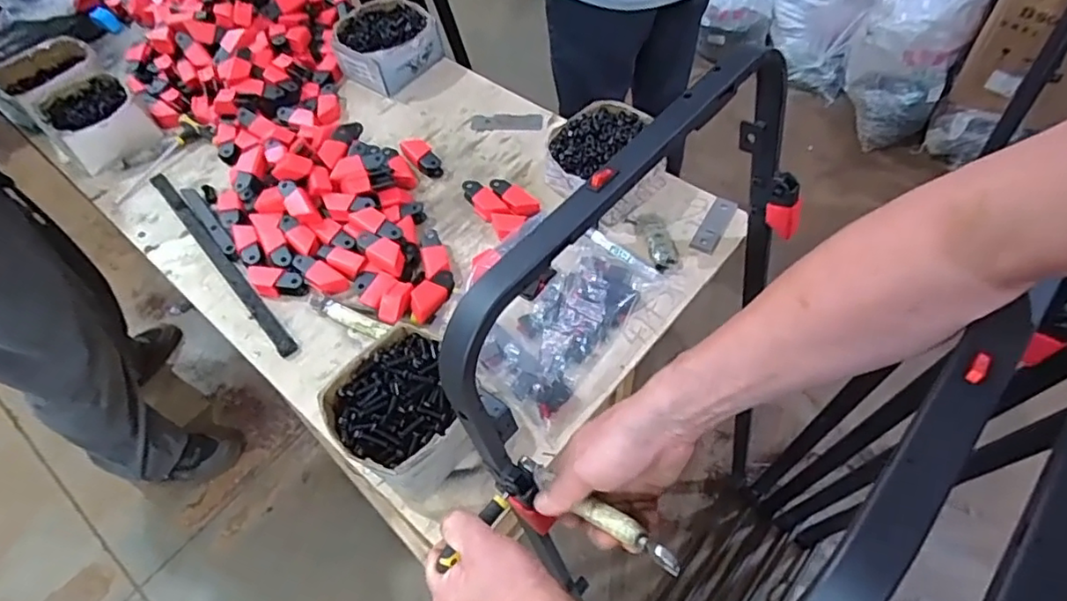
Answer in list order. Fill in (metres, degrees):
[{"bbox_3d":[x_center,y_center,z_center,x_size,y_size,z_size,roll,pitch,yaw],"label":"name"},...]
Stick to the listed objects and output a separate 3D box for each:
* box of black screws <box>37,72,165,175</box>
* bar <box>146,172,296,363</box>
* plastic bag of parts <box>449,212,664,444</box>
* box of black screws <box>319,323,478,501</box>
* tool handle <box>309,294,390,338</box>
[{"bbox_3d":[-0.727,-0.306,1.010,0.190,0.064,0.140,34,64,24],"label":"box of black screws"},{"bbox_3d":[-0.464,-0.067,0.877,0.025,0.013,0.450,-36,62,-22],"label":"bar"},{"bbox_3d":[0.014,0.009,0.763,0.224,0.041,0.266,28,62,20],"label":"plastic bag of parts"},{"bbox_3d":[-0.144,0.125,0.668,0.148,0.086,0.161,-32,60,-17],"label":"box of black screws"},{"bbox_3d":[-0.246,0.019,0.797,0.125,0.015,0.024,24,61,19],"label":"tool handle"}]

